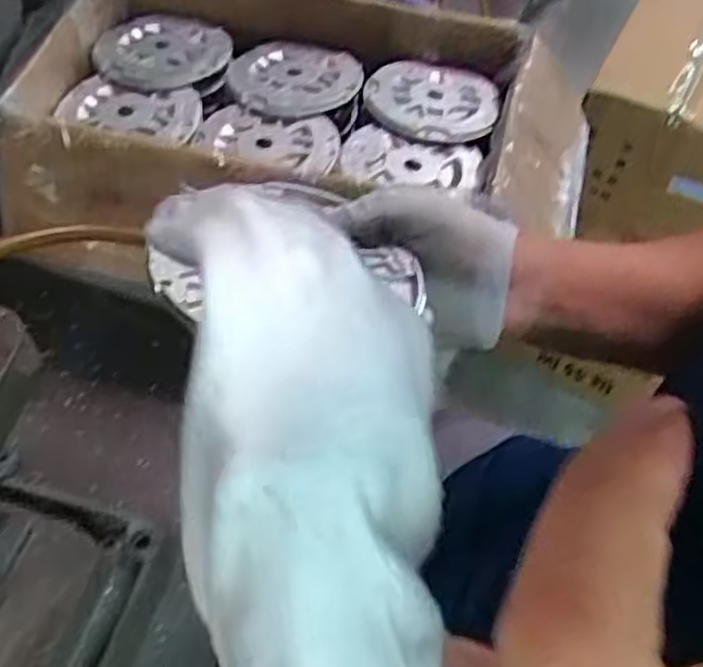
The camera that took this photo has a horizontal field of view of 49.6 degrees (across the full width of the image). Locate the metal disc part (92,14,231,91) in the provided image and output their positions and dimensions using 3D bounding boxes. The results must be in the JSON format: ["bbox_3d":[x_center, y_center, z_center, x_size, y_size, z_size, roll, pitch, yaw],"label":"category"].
[{"bbox_3d":[-0.195,-0.295,0.791,0.136,0.015,0.111,-18,57,-14],"label":"metal disc part"}]

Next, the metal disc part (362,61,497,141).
[{"bbox_3d":[0.081,-0.234,0.757,0.127,0.010,0.120,1,54,-1],"label":"metal disc part"}]

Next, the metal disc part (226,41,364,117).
[{"bbox_3d":[-0.058,-0.262,0.777,0.130,0.012,0.109,-15,56,-13],"label":"metal disc part"}]

